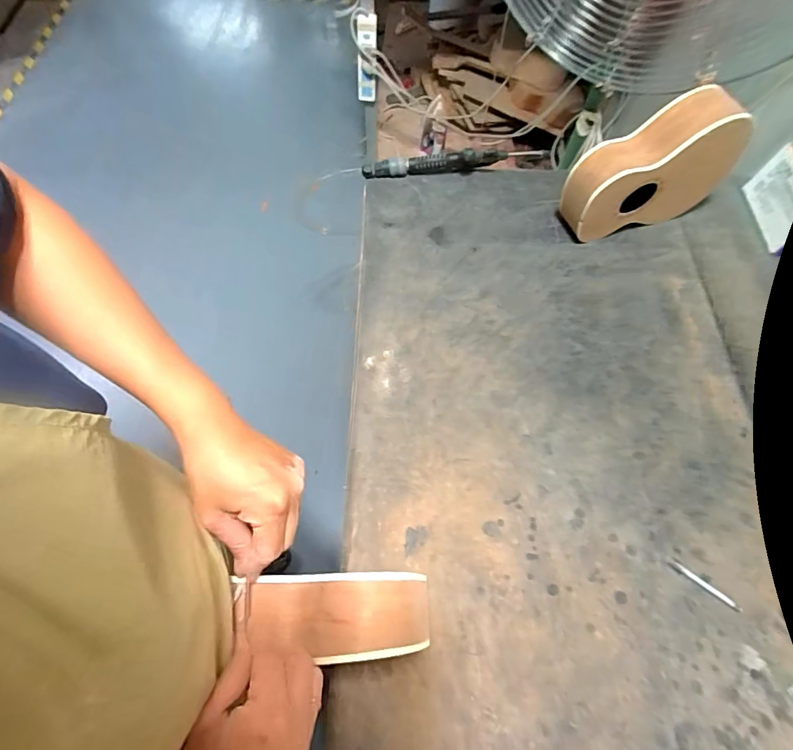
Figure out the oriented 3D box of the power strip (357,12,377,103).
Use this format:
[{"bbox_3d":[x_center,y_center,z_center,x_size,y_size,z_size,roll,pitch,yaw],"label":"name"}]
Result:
[{"bbox_3d":[-0.091,-0.950,1.319,0.065,0.235,0.034,-2,66,-3],"label":"power strip"}]

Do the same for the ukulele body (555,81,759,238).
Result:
[{"bbox_3d":[0.361,-0.289,0.609,0.245,0.177,0.071,-14,66,-7],"label":"ukulele body"}]

